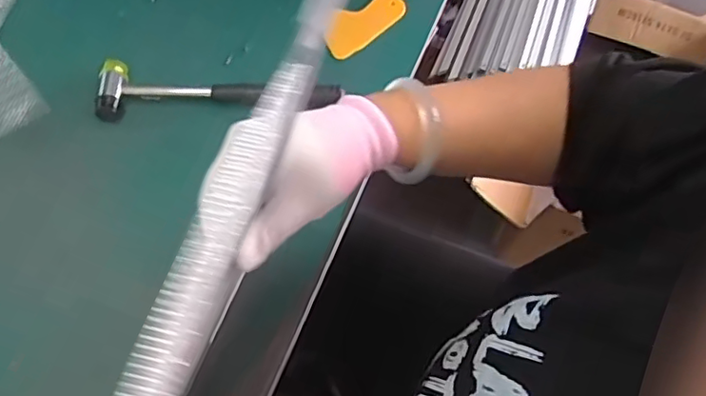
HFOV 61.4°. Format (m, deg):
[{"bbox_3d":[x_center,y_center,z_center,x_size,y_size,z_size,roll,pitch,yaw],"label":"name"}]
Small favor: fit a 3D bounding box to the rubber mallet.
[{"bbox_3d":[-0.134,-0.099,0.602,0.240,0.023,0.061,5,66,-1],"label":"rubber mallet"}]

